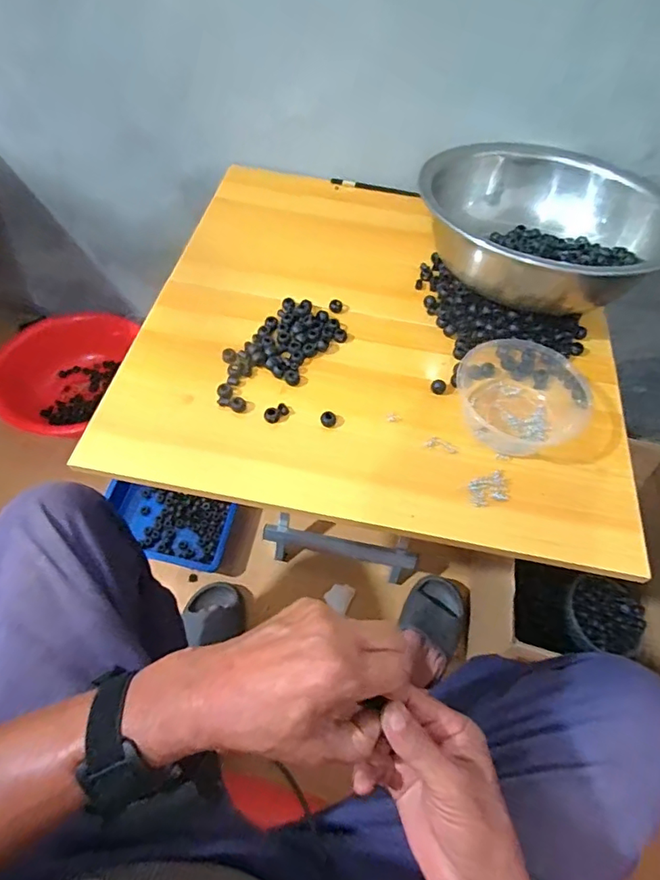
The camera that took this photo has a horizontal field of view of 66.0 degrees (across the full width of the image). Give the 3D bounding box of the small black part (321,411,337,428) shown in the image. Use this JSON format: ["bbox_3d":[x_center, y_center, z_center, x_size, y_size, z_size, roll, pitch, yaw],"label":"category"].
[{"bbox_3d":[-0.001,-0.023,0.562,0.017,0.012,0.014,-16,60,-15],"label":"small black part"}]

